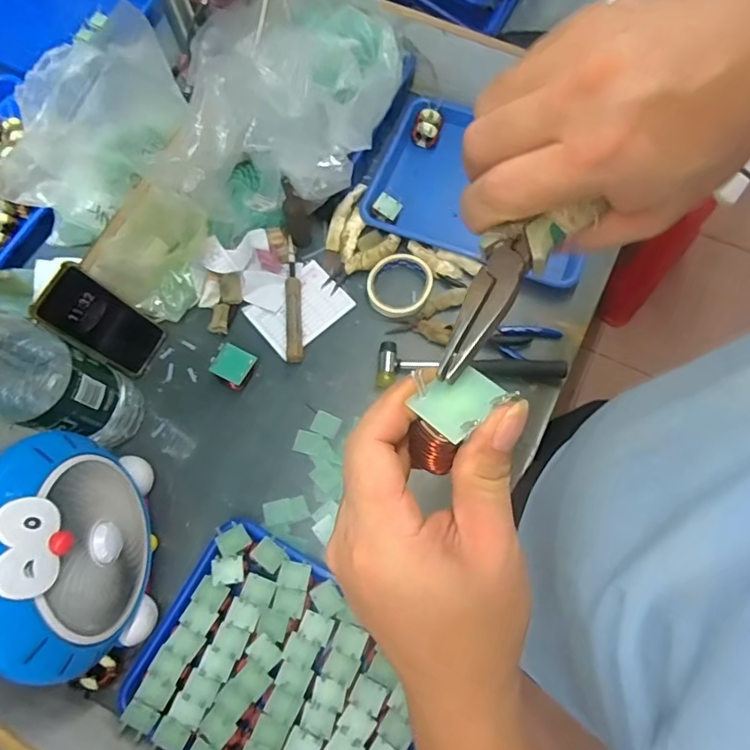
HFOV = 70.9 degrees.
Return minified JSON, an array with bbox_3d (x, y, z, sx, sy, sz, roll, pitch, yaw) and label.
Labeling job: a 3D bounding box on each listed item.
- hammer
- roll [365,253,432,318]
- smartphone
[{"bbox_3d":[0.127,-0.002,0.709,0.246,0.029,0.067,10,73,4],"label":"hammer"},{"bbox_3d":[0.035,-0.131,0.752,0.089,0.020,0.099,22,75,8],"label":"roll"},{"bbox_3d":[-0.353,-0.067,0.686,0.017,0.169,0.082,17,73,30],"label":"smartphone"}]

